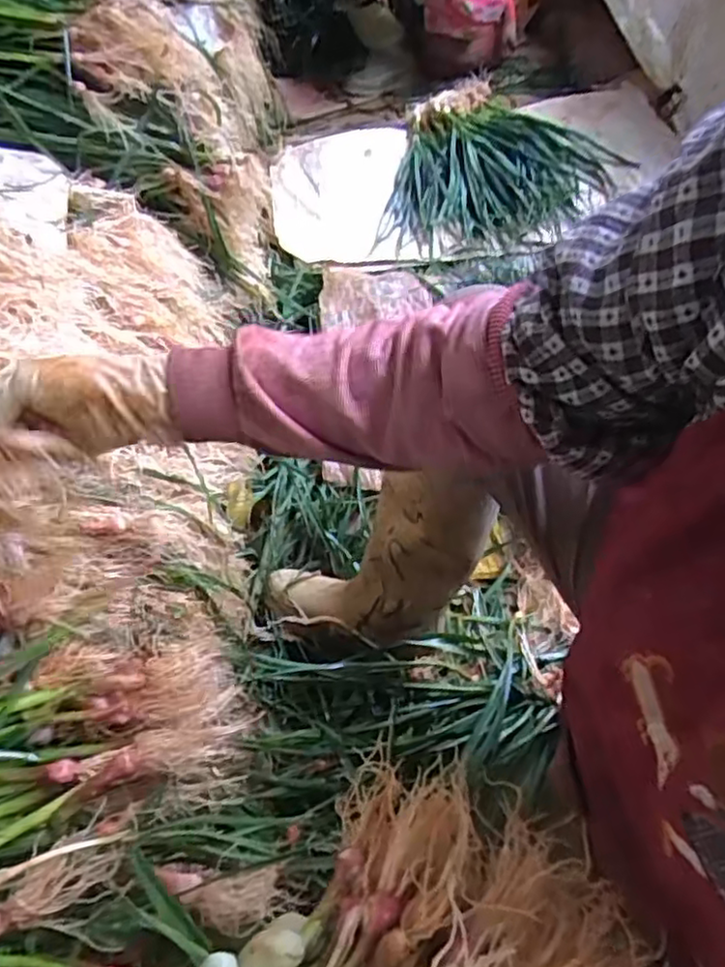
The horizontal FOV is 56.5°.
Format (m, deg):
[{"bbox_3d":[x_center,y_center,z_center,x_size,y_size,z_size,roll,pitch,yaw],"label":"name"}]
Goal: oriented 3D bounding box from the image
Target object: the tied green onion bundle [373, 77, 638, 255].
[{"bbox_3d":[0.319,-0.769,1.559,0.478,0.080,0.710,6,54,6],"label":"tied green onion bundle"}]

